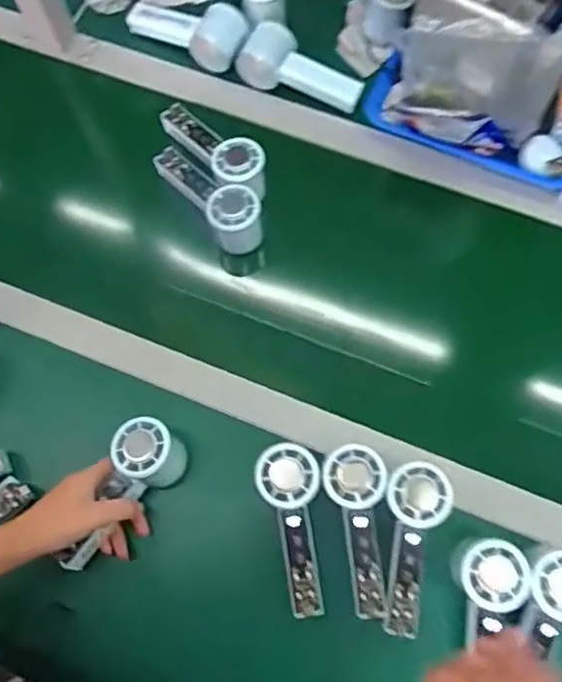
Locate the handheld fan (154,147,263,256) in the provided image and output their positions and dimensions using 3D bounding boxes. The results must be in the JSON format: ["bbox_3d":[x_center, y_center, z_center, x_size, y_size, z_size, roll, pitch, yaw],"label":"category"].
[{"bbox_3d":[-0.081,-0.168,0.695,0.058,0.050,0.156,-37,74,-11],"label":"handheld fan"}]

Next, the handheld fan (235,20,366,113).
[{"bbox_3d":[0.025,-0.331,0.759,0.152,0.049,0.059,22,72,-5],"label":"handheld fan"}]

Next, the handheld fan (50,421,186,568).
[{"bbox_3d":[-0.151,0.143,0.587,0.064,0.053,0.150,34,87,12],"label":"handheld fan"}]

